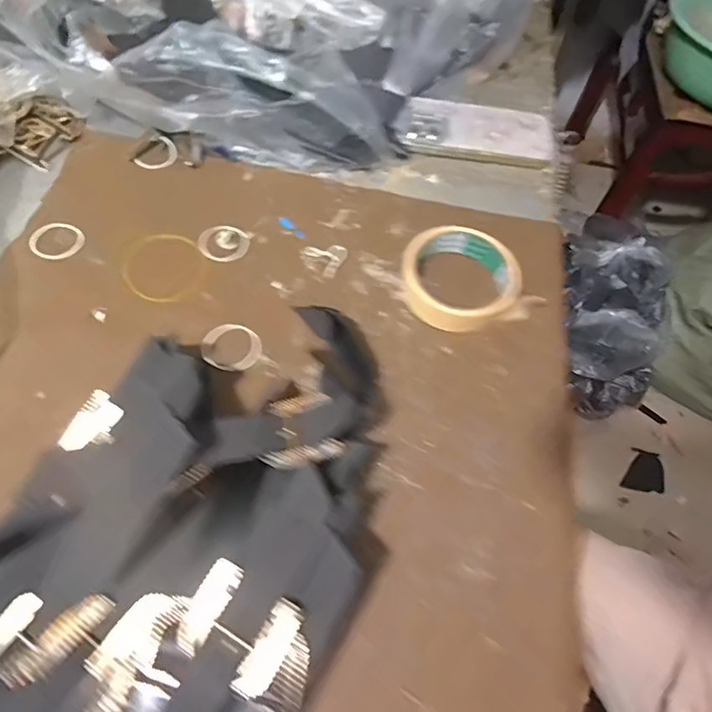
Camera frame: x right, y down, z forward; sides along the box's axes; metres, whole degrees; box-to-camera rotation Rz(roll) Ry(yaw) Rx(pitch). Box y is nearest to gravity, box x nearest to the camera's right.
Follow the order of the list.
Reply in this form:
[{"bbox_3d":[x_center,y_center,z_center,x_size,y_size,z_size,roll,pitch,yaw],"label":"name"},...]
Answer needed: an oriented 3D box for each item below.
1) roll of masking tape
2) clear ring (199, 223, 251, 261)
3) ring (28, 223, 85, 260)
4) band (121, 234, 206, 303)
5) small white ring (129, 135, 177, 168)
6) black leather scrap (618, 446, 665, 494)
[{"bbox_3d":[0.084,-0.065,0.405,0.092,0.028,0.087,2,61,-3],"label":"roll of masking tape"},{"bbox_3d":[-0.115,-0.099,0.427,0.040,0.004,0.042,2,61,-3],"label":"clear ring"},{"bbox_3d":[-0.254,-0.098,0.417,0.040,0.004,0.038,2,61,-3],"label":"ring"},{"bbox_3d":[-0.161,-0.077,0.411,0.066,0.004,0.078,-36,70,-21],"label":"band"},{"bbox_3d":[-0.190,-0.195,0.471,0.039,0.004,0.042,2,61,-3],"label":"small white ring"},{"bbox_3d":[0.645,0.255,1.097,0.092,0.010,0.097,14,61,5],"label":"black leather scrap"}]

